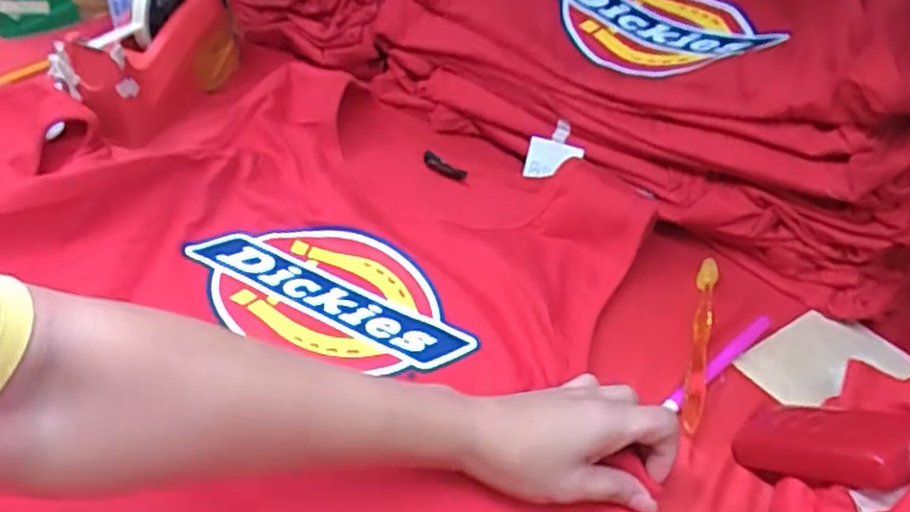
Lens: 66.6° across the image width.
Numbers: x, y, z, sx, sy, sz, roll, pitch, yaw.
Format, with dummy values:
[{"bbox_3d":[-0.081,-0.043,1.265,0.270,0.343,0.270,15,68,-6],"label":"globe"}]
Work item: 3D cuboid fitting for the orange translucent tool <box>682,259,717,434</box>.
[{"bbox_3d":[0.181,0.058,0.509,0.015,0.006,0.175,15,42,12],"label":"orange translucent tool"}]

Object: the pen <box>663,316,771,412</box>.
[{"bbox_3d":[0.191,0.073,0.495,0.133,0.011,0.009,-29,51,-33],"label":"pen"}]

